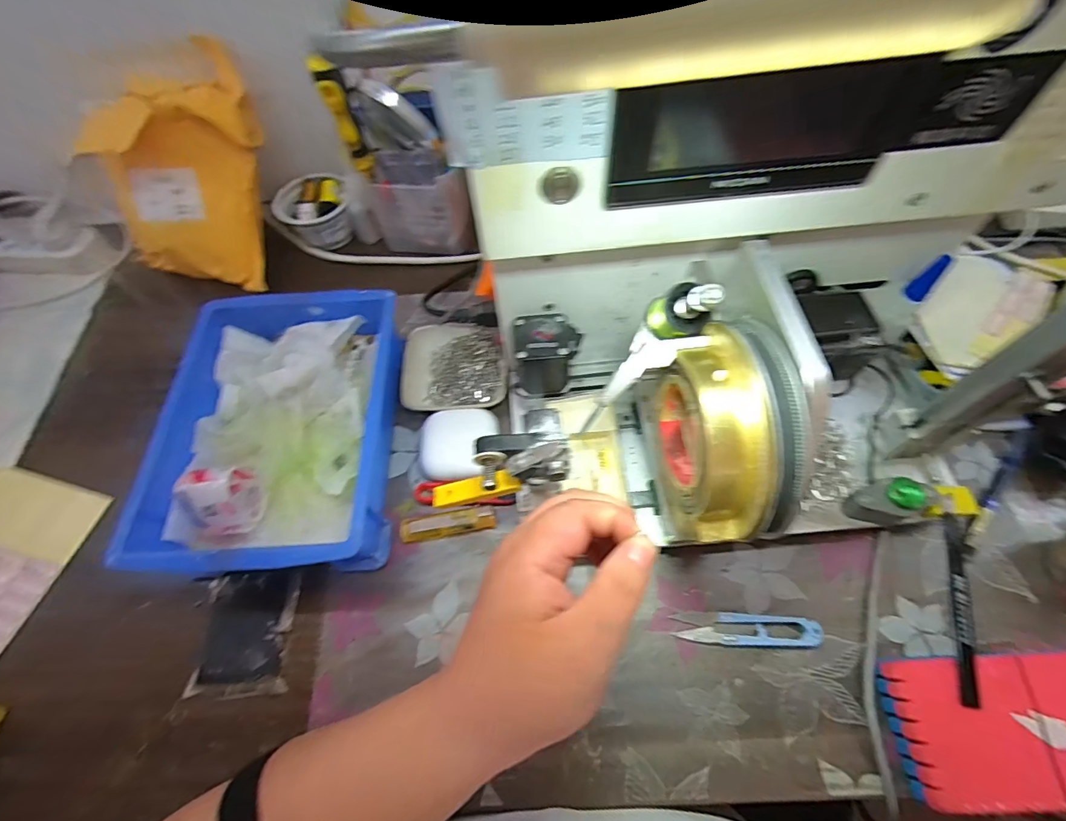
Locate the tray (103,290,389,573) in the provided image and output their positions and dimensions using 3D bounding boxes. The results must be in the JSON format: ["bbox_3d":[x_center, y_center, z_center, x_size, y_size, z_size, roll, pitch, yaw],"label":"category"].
[{"bbox_3d":[-0.211,0.015,0.409,0.179,0.075,0.243,-3,62,1],"label":"tray"}]

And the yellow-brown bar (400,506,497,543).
[{"bbox_3d":[-0.071,0.095,0.393,0.078,0.012,0.019,-10,62,-3],"label":"yellow-brown bar"}]

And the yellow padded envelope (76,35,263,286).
[{"bbox_3d":[-0.360,-0.244,0.477,0.148,0.224,0.056,2,31,-18],"label":"yellow padded envelope"}]

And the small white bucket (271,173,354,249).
[{"bbox_3d":[-0.247,-0.228,0.542,0.069,0.061,0.066,-1,62,2],"label":"small white bucket"}]

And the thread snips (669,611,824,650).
[{"bbox_3d":[0.157,0.162,0.344,0.101,0.011,0.023,3,62,4],"label":"thread snips"}]

